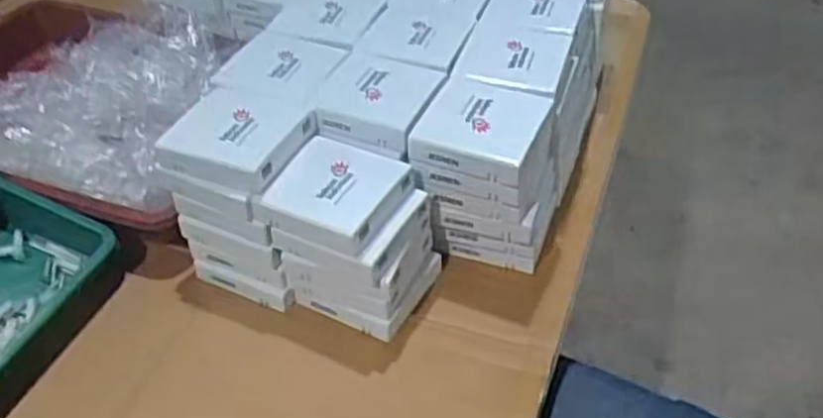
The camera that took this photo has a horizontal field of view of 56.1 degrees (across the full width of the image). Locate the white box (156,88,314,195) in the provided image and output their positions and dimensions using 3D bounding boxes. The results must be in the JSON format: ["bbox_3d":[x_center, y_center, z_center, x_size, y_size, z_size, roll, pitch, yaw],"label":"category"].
[{"bbox_3d":[-0.128,-0.054,0.569,0.087,0.022,0.081,16,44,17],"label":"white box"}]

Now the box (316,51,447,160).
[{"bbox_3d":[-0.026,-0.085,0.606,0.082,0.025,0.092,13,43,14],"label":"box"}]

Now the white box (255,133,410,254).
[{"bbox_3d":[-0.052,-0.013,0.554,0.084,0.023,0.081,18,44,19],"label":"white box"}]

